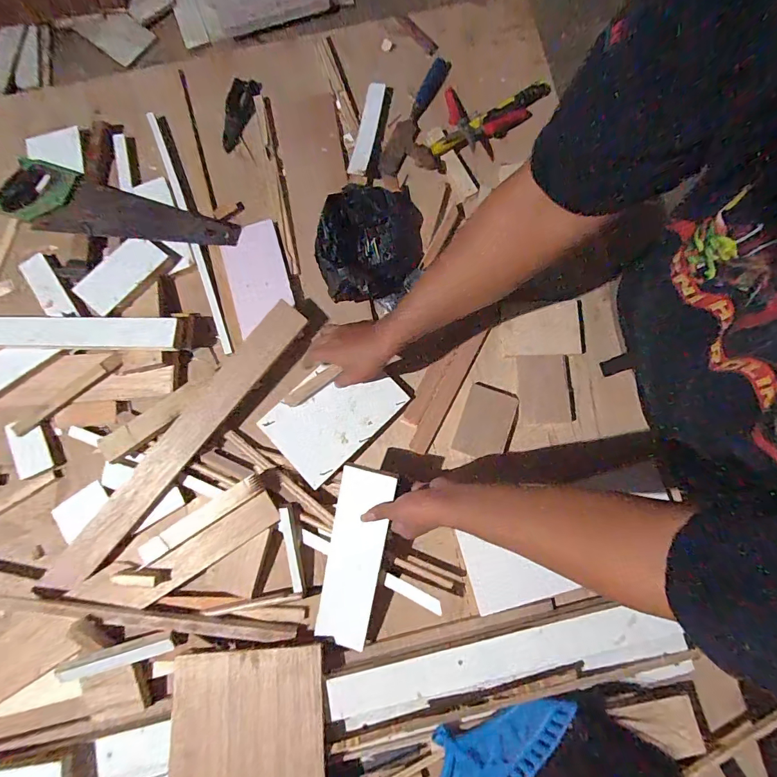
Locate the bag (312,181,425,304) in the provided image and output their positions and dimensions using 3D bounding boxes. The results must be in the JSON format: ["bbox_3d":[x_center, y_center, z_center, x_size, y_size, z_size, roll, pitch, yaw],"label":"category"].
[{"bbox_3d":[-0.029,-0.255,0.685,0.169,0.059,0.212,-1,79,1],"label":"bag"}]

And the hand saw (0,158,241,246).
[{"bbox_3d":[-0.487,-0.314,0.720,0.436,0.034,0.115,14,80,4],"label":"hand saw"}]

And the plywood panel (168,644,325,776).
[{"bbox_3d":[-0.197,0.505,0.558,0.215,0.012,0.250,-5,72,0],"label":"plywood panel"}]

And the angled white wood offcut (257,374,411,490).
[{"bbox_3d":[-0.085,0.042,0.664,0.209,0.019,0.138,-41,81,-6],"label":"angled white wood offcut"}]

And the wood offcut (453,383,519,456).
[{"bbox_3d":[0.164,0.058,0.674,0.081,0.011,0.115,20,80,5],"label":"wood offcut"}]

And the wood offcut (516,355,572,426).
[{"bbox_3d":[0.259,0.001,0.680,0.080,0.020,0.113,-4,79,0],"label":"wood offcut"}]

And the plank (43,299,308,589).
[{"bbox_3d":[-0.322,0.083,0.633,0.059,0.016,0.539,38,84,7],"label":"plank"}]

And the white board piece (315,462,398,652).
[{"bbox_3d":[-0.051,0.247,0.592,0.086,0.012,0.268,14,98,25],"label":"white board piece"}]

